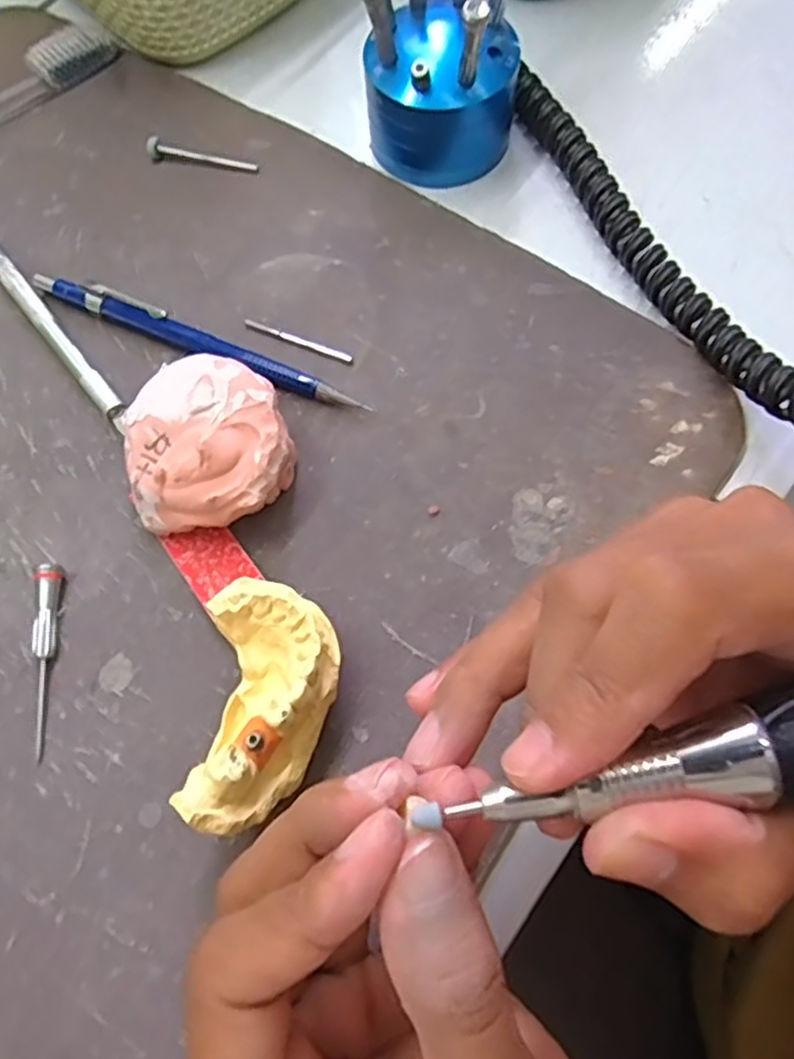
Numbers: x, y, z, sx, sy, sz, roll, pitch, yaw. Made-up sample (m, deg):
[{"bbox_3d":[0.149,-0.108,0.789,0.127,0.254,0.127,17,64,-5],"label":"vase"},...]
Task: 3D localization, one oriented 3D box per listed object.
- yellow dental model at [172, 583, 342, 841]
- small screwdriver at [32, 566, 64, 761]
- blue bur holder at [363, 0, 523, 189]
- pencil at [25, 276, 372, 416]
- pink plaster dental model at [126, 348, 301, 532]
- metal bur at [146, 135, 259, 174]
[{"bbox_3d":[-0.038,0.049,0.201,0.036,0.032,0.066,10,70,5],"label":"yellow dental model"},{"bbox_3d":[-0.109,0.039,0.218,0.007,0.009,0.059,-6,69,-1],"label":"small screwdriver"},{"bbox_3d":[0.018,-0.177,0.265,0.058,0.065,0.056,6,70,4],"label":"blue bur holder"},{"bbox_3d":[-0.073,-0.069,0.257,0.134,0.011,0.008,23,72,10],"label":"pencil"},{"bbox_3d":[-0.061,-0.026,0.231,0.051,0.029,0.053,-14,70,-4],"label":"pink plaster dental model"},{"bbox_3d":[-0.080,-0.155,0.291,0.047,0.005,0.008,11,70,6],"label":"metal bur"}]

